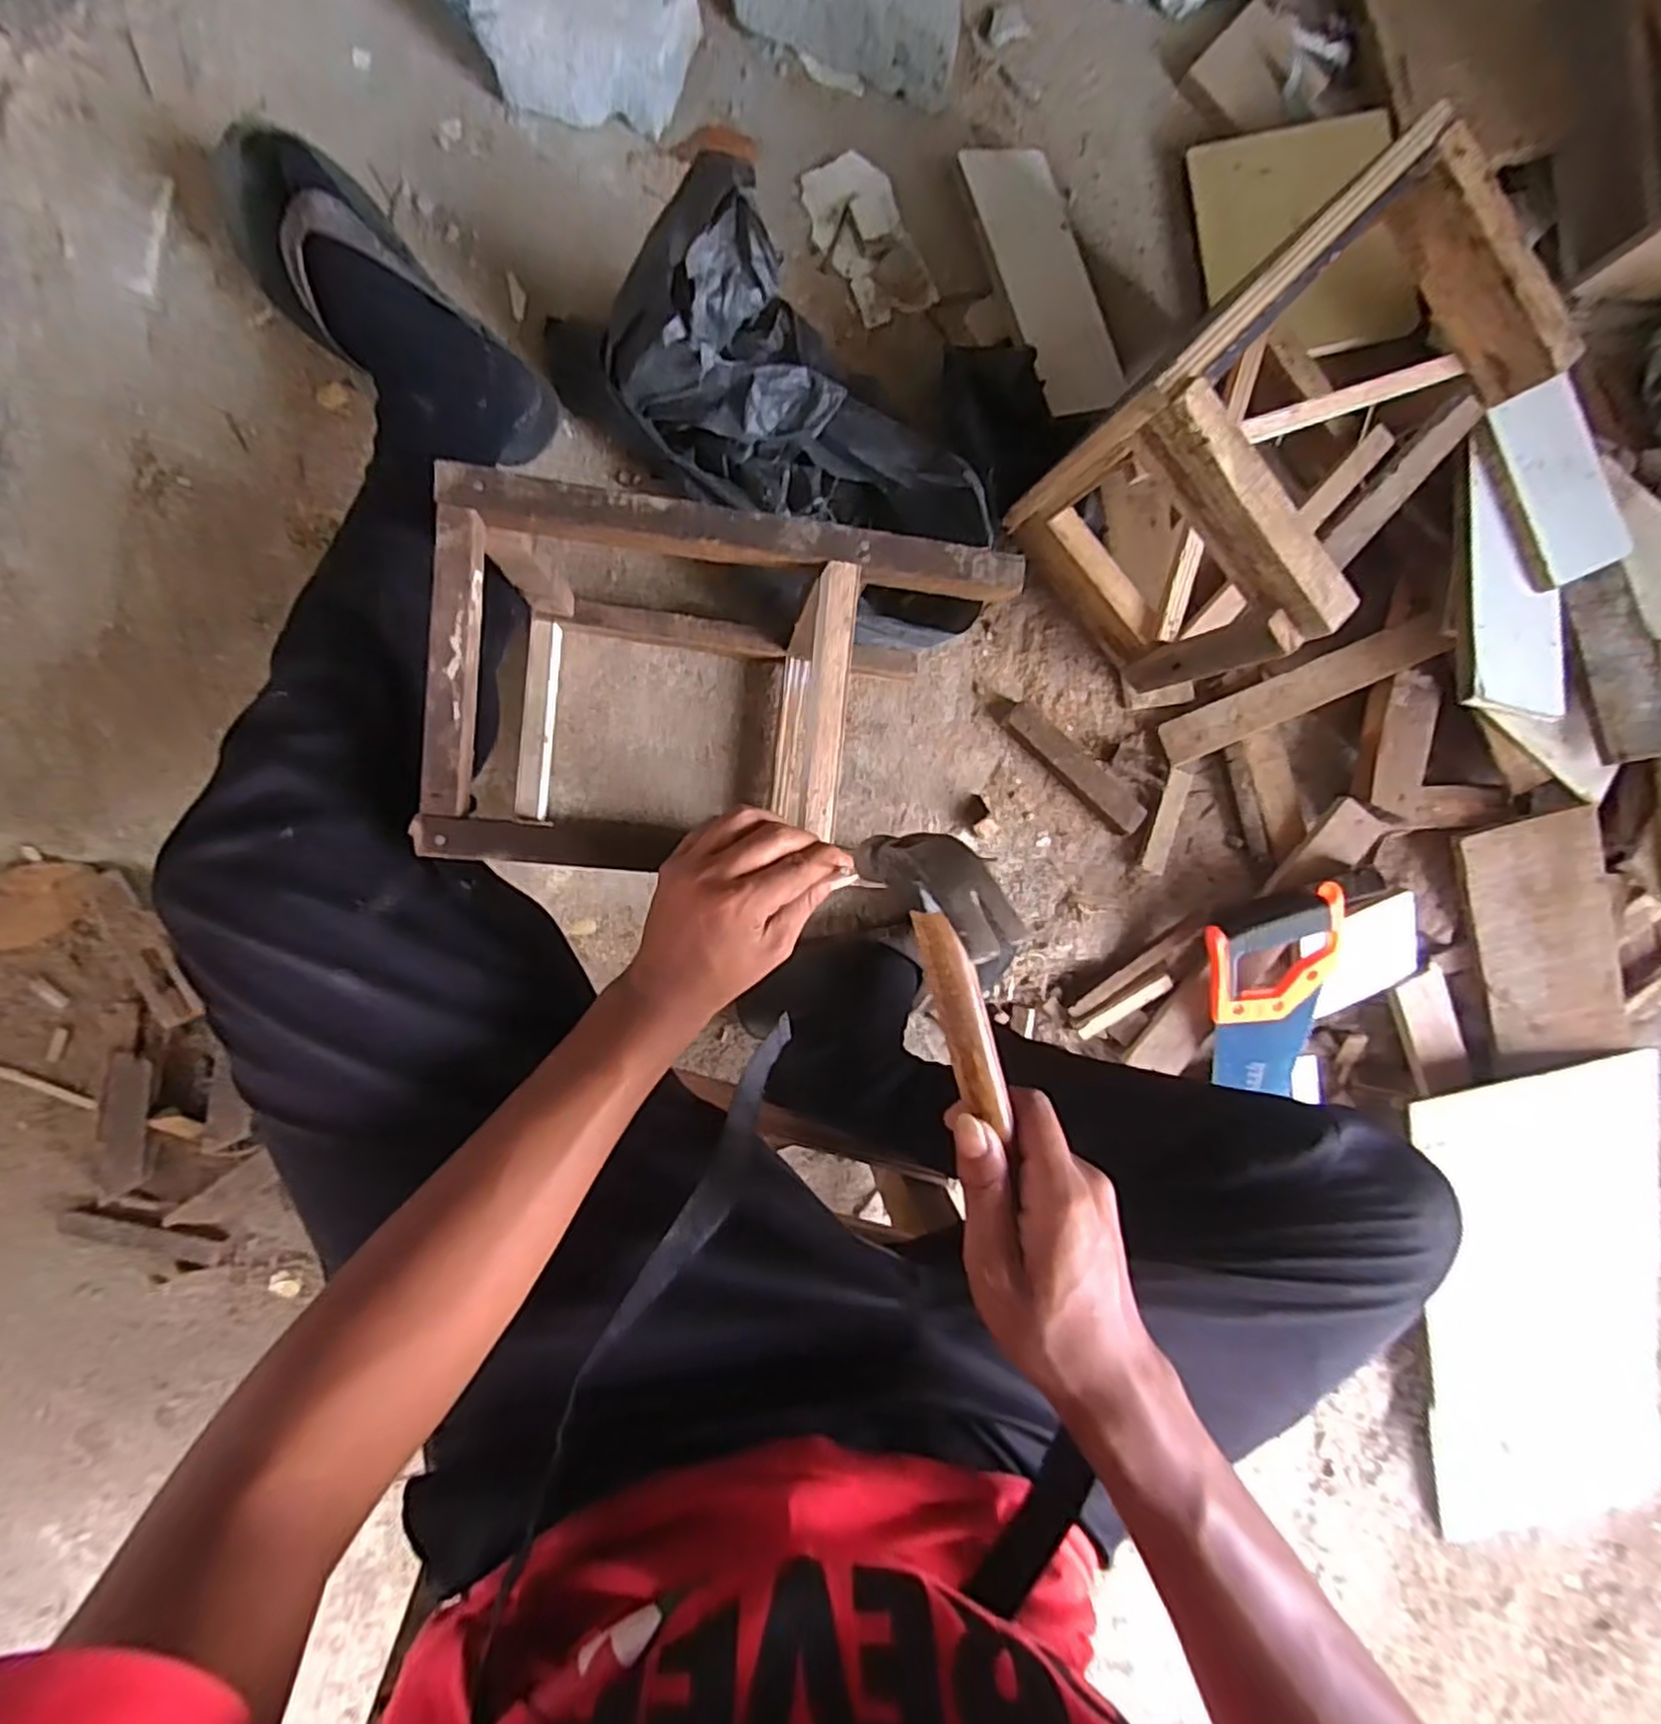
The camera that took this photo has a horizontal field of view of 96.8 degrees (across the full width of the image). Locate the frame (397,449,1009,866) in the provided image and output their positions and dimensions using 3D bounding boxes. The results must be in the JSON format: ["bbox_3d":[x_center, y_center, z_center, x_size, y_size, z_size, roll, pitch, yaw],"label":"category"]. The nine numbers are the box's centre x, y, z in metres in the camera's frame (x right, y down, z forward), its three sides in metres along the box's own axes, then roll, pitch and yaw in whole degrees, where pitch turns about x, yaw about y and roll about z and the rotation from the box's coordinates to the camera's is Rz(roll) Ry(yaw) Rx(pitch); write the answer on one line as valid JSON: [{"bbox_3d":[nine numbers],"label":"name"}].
[{"bbox_3d":[-0.078,-0.100,0.544,0.324,0.248,0.213,6,90,-10],"label":"frame"}]

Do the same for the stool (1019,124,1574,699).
[{"bbox_3d":[0.371,-0.344,0.614,0.338,0.207,0.221,-44,98,-6],"label":"stool"}]

